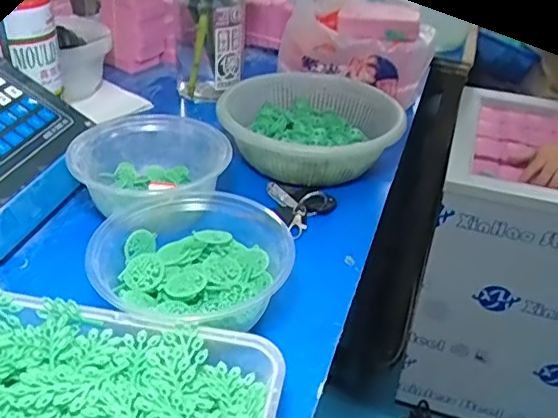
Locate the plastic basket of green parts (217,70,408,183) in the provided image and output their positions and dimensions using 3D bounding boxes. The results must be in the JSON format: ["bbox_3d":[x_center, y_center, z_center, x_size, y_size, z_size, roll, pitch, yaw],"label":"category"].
[{"bbox_3d":[0.031,-0.082,0.599,0.182,0.055,0.176,-1,34,-6],"label":"plastic basket of green parts"}]

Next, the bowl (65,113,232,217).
[{"bbox_3d":[-0.113,-0.034,0.517,0.134,0.052,0.121,-2,35,-8],"label":"bowl"}]

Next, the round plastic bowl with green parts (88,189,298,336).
[{"bbox_3d":[-0.071,0.043,0.417,0.138,0.063,0.130,3,34,-2],"label":"round plastic bowl with green parts"}]

